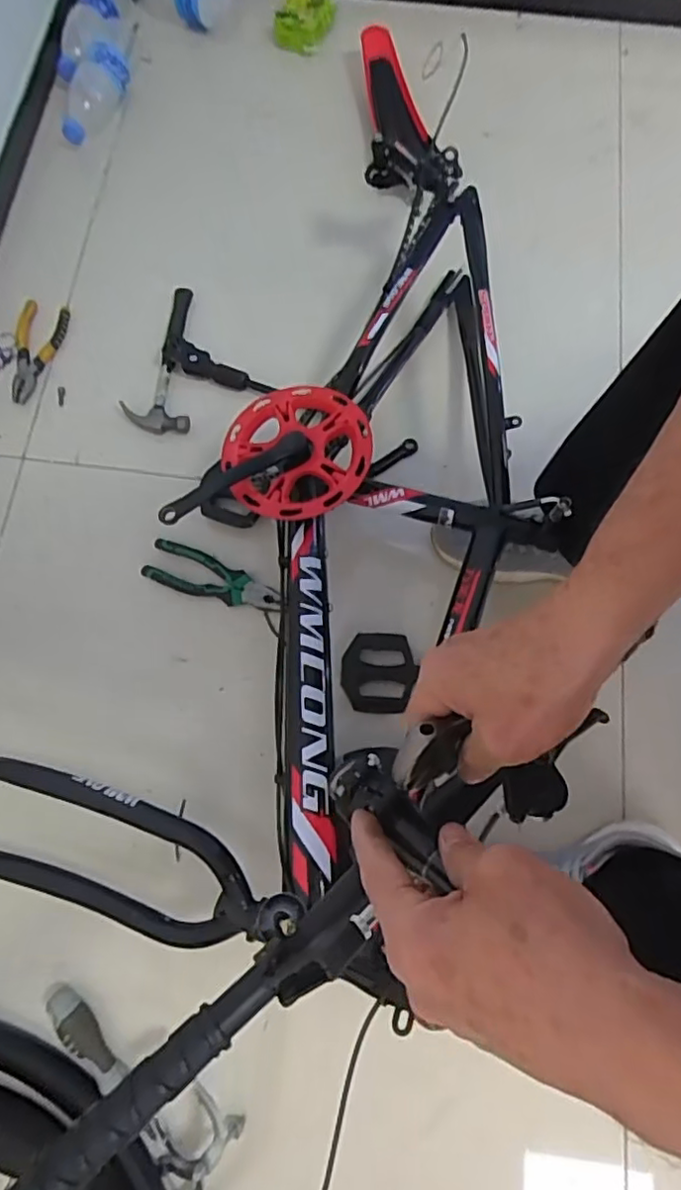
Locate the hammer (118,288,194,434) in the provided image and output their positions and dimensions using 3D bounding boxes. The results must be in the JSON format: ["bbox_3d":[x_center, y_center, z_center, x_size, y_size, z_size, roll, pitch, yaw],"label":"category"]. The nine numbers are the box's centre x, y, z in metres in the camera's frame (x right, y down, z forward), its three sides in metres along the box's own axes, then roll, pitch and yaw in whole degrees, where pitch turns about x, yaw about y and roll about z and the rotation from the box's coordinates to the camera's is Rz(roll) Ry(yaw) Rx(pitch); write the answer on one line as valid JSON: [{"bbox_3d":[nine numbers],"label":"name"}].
[{"bbox_3d":[-0.251,-0.333,0.846,0.088,0.042,0.227,-1,74,-1],"label":"hammer"}]

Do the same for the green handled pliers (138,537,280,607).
[{"bbox_3d":[-0.157,-0.020,0.765,0.170,0.017,0.059,20,75,5],"label":"green handled pliers"}]

